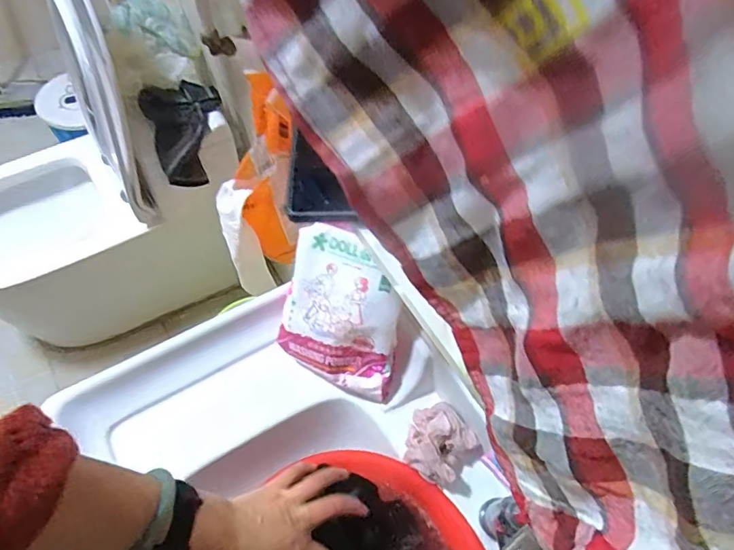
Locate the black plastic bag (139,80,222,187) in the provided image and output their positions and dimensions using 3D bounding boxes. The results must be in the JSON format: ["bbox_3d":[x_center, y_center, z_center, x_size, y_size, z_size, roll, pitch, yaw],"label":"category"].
[{"bbox_3d":[-0.371,-0.303,1.021,0.151,0.129,0.171,-20,62,-15],"label":"black plastic bag"}]

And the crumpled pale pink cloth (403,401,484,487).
[{"bbox_3d":[0.090,0.212,0.613,0.082,0.057,0.087,-29,65,-20],"label":"crumpled pale pink cloth"}]

